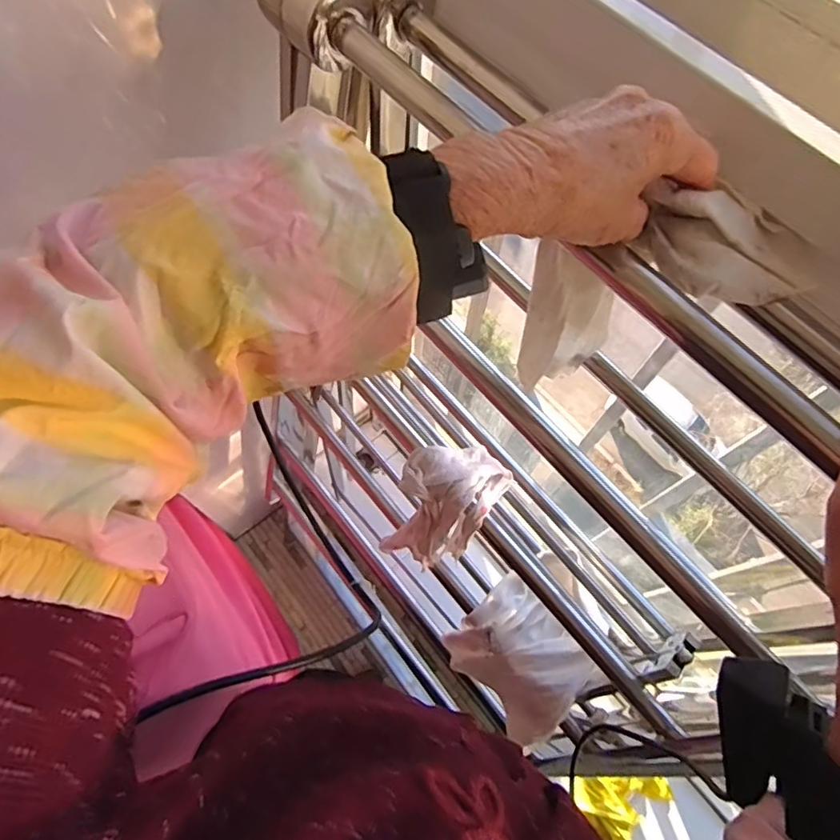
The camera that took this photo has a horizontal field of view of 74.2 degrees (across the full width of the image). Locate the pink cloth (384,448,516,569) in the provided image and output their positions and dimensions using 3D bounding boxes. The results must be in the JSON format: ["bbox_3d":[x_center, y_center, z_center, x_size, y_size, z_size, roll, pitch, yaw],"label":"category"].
[{"bbox_3d":[0.023,0.085,0.567,0.089,0.129,0.124,35,69,12],"label":"pink cloth"}]

